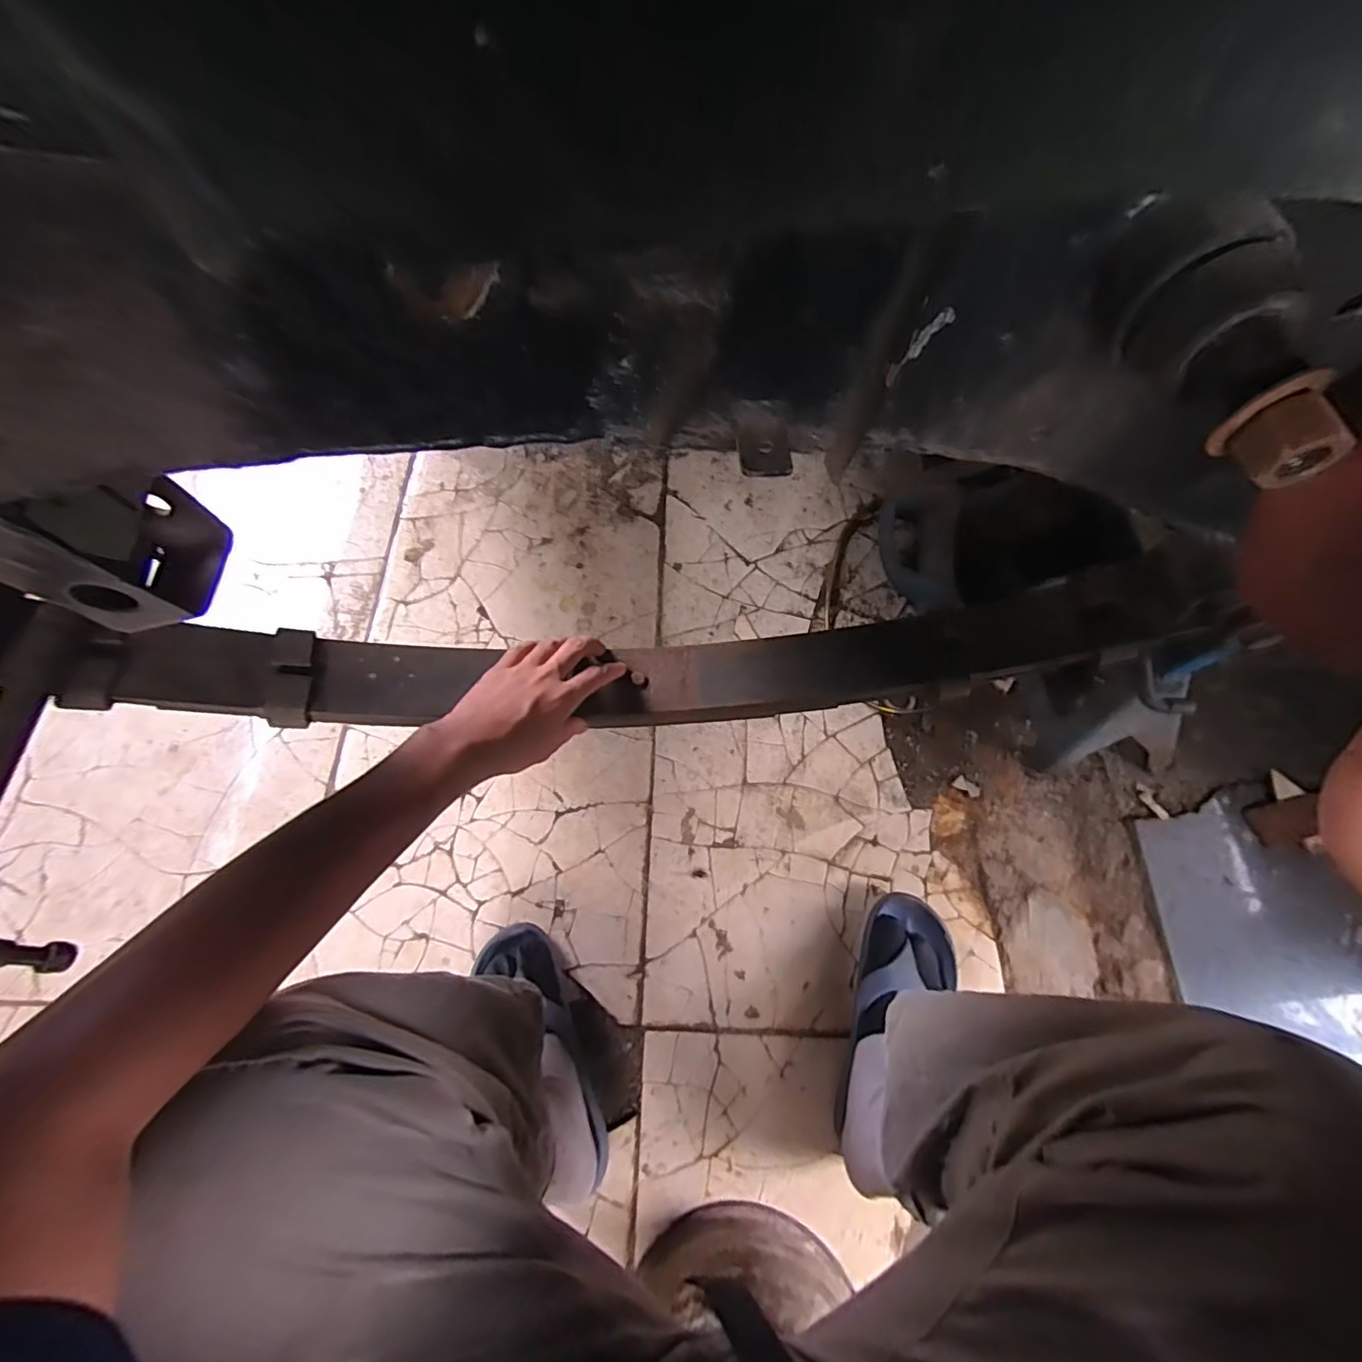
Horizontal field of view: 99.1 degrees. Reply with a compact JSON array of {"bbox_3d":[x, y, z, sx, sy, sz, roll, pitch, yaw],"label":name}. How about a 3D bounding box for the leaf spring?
[{"bbox_3d":[-0.025,-0.021,0.463,0.740,0.139,0.070,-1,68,-10],"label":"leaf spring"}]

